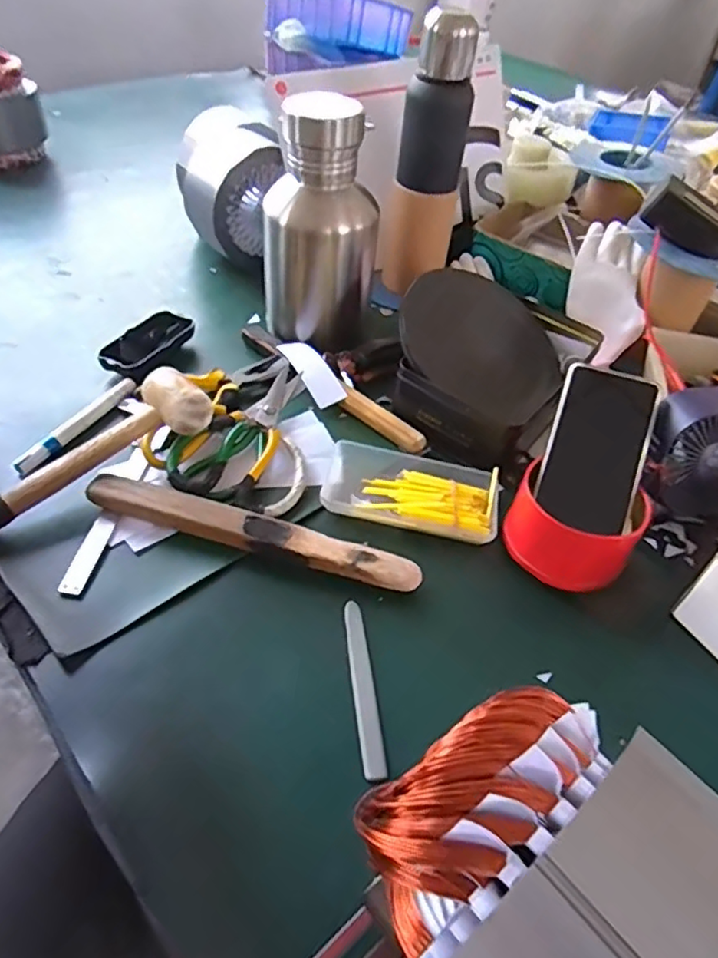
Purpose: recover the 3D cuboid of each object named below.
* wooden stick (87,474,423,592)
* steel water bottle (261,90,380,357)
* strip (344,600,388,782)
[{"bbox_3d":[-0.087,0.043,0.490,0.272,0.018,0.030,13,47,8],"label":"wooden stick"},{"bbox_3d":[-0.043,-0.257,0.643,0.096,0.236,0.087,-28,55,-29],"label":"steel water bottle"},{"bbox_3d":[0.001,0.142,0.428,0.015,0.004,0.126,-3,47,-8],"label":"strip"}]

